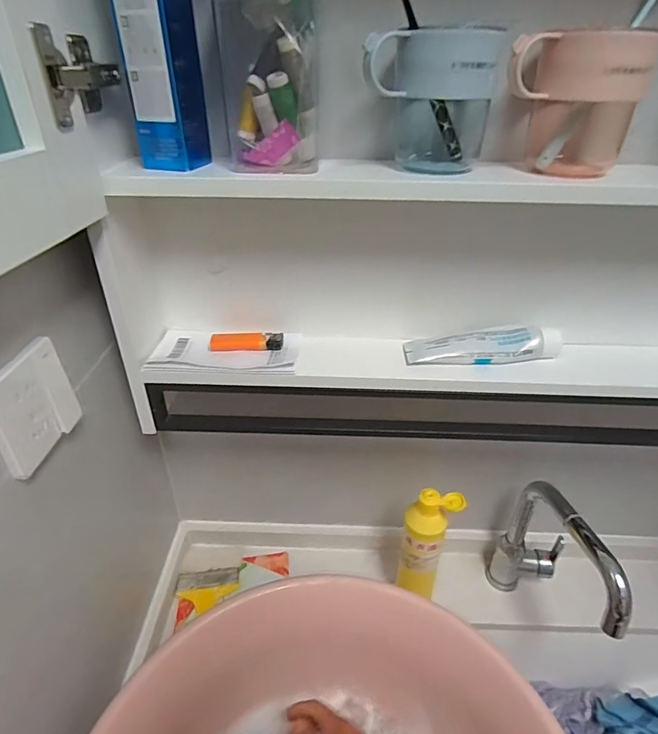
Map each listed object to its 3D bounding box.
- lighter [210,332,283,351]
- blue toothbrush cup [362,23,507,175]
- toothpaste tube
[{"bbox_3d":[-0.092,-0.028,0.524,0.081,0.014,0.021,-2,34,-5],"label":"lighter"},{"bbox_3d":[0.085,-0.217,0.389,0.098,0.101,0.081,11,35,15],"label":"blue toothbrush cup"},{"bbox_3d":[0.167,-0.025,0.509,0.162,0.029,0.046,0,34,-1],"label":"toothpaste tube"}]

